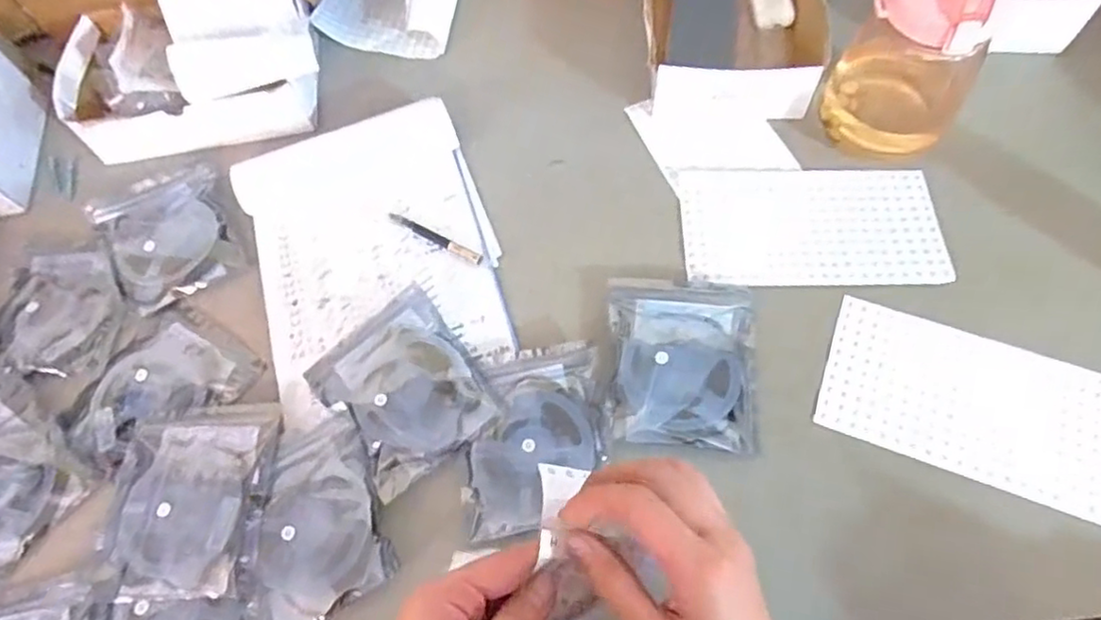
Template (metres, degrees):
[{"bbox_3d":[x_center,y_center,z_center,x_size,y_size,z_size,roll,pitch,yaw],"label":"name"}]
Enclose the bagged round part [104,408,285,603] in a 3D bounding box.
[{"bbox_3d":[-0.287,0.153,0.517,0.117,0.018,0.144,0,65,3],"label":"bagged round part"}]

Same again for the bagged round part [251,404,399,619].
[{"bbox_3d":[-0.186,0.163,0.504,0.103,0.009,0.155,-18,65,-5],"label":"bagged round part"}]

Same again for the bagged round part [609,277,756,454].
[{"bbox_3d":[0.111,0.042,0.551,0.120,0.019,0.148,4,65,5],"label":"bagged round part"}]

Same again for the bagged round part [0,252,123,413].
[{"bbox_3d":[-0.463,0.009,0.605,0.122,0.006,0.144,4,65,5],"label":"bagged round part"}]

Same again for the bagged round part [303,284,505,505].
[{"bbox_3d":[-0.126,0.066,0.554,0.120,0.013,0.146,-36,68,-13],"label":"bagged round part"}]

